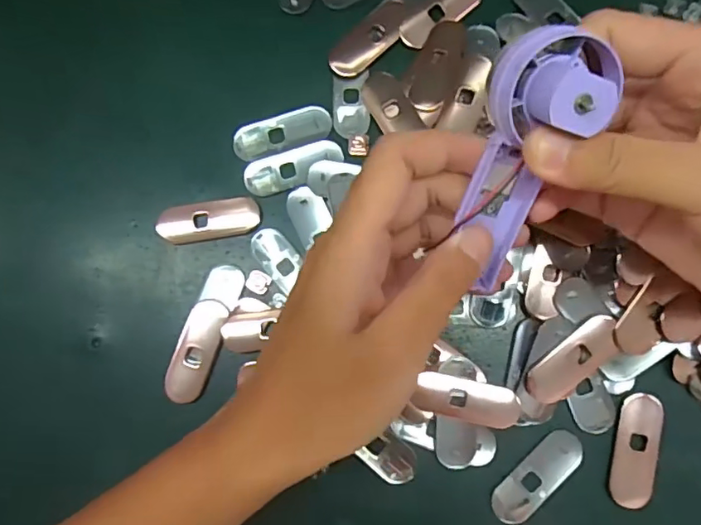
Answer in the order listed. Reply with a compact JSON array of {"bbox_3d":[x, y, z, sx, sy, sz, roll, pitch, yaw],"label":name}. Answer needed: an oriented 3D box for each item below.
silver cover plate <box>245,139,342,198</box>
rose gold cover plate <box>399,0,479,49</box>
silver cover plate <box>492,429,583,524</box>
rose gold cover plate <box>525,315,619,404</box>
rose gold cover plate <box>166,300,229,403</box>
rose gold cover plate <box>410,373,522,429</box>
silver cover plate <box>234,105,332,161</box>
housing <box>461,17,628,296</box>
[{"bbox_3d":[-0.028,-0.048,0.278,0.049,0.004,0.019,-19,81,0],"label":"silver cover plate"},{"bbox_3d":[0.048,-0.130,0.284,0.019,0.004,0.051,44,86,8],"label":"rose gold cover plate"},{"bbox_3d":[0.085,0.098,0.254,0.019,0.004,0.049,44,86,8],"label":"silver cover plate"},{"bbox_3d":[0.103,0.045,0.256,0.049,0.004,0.019,-43,85,5],"label":"rose gold cover plate"},{"bbox_3d":[-0.074,0.042,0.266,0.019,0.005,0.048,17,83,5],"label":"rose gold cover plate"},{"bbox_3d":[0.054,0.064,0.256,0.048,0.004,0.018,13,83,-3],"label":"rose gold cover plate"},{"bbox_3d":[-0.035,-0.067,0.283,0.049,0.004,0.019,-17,81,0],"label":"silver cover plate"},{"bbox_3d":[0.059,-0.032,0.191,0.035,0.088,0.022,14,39,5],"label":"housing"}]

